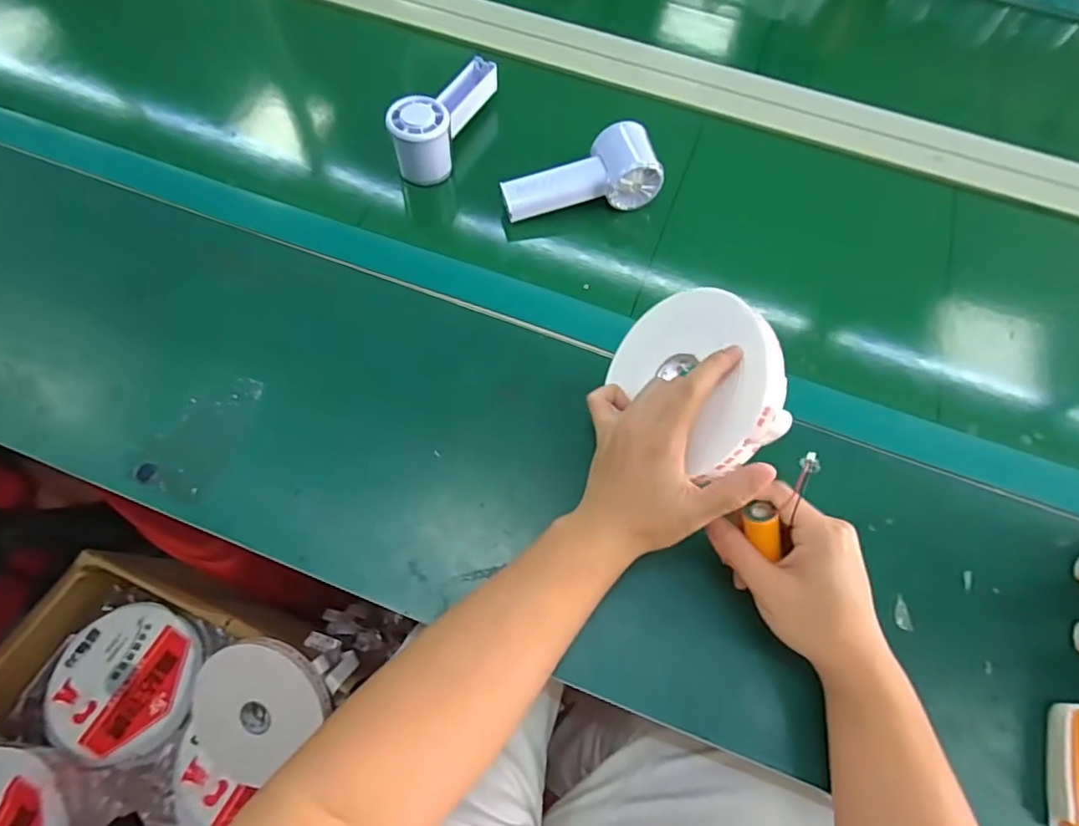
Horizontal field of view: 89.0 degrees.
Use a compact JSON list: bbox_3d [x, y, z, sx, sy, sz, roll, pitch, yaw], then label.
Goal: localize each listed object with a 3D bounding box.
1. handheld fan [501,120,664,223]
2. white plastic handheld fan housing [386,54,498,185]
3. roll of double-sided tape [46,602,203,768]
[{"bbox_3d":[0.037,-0.223,0.525,0.145,0.067,0.053,-11,66,-7],"label":"handheld fan"},{"bbox_3d":[-0.094,-0.301,0.550,0.050,0.061,0.150,21,66,7],"label":"white plastic handheld fan housing"},{"bbox_3d":[-0.554,0.362,0.740,0.190,0.018,0.185,1,65,-2],"label":"roll of double-sided tape"}]

